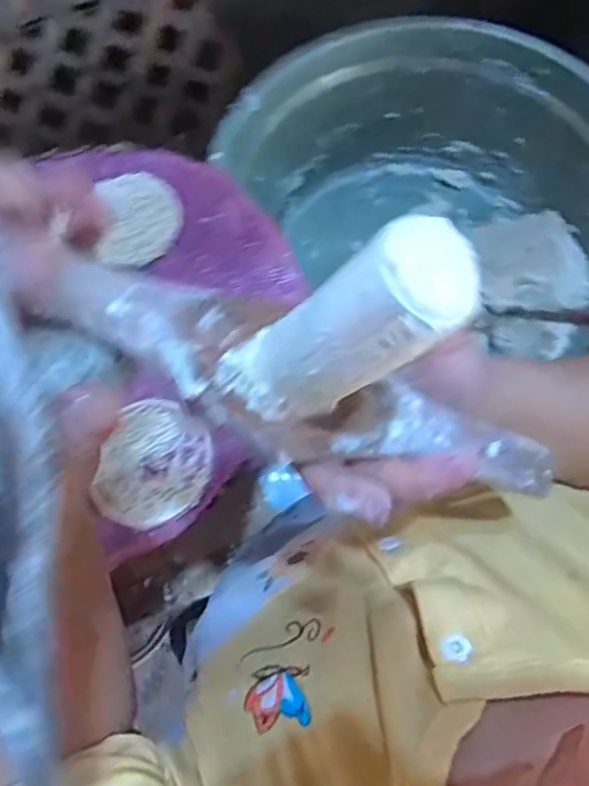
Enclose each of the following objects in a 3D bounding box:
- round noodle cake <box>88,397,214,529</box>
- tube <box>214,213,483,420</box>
[{"bbox_3d":[-0.096,0.050,0.430,0.076,0.007,0.085,17,75,5],"label":"round noodle cake"},{"bbox_3d":[0.015,-0.017,0.183,0.032,0.093,0.030,0,71,-36],"label":"tube"}]

